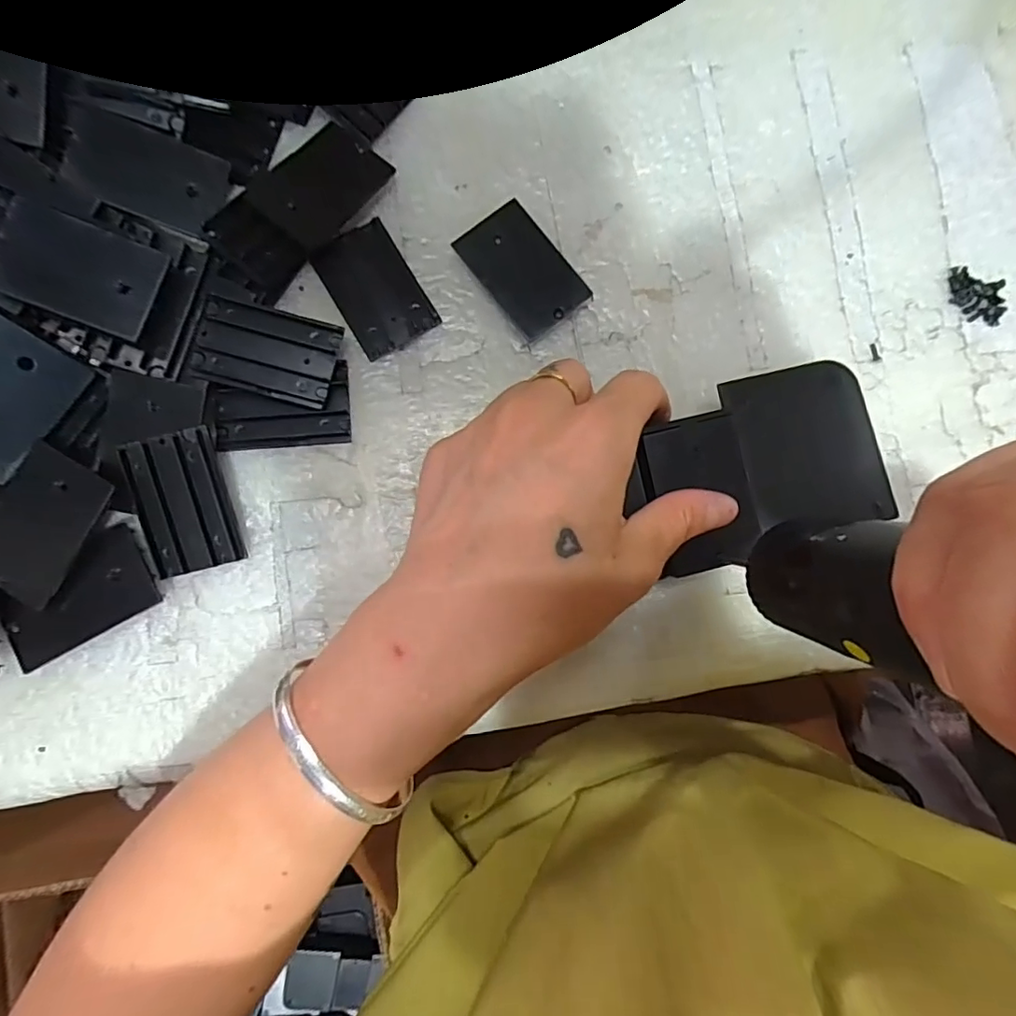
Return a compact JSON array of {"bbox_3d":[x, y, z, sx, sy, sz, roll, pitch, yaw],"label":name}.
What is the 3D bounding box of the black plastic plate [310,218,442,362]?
[{"bbox_3d":[-0.057,-0.095,0.239,0.035,0.007,0.053,-32,87,-6],"label":"black plastic plate"}]

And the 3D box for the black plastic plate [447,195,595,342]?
[{"bbox_3d":[0.006,-0.103,0.243,0.035,0.007,0.055,-38,87,-6],"label":"black plastic plate"}]

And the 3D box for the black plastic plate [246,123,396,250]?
[{"bbox_3d":[-0.080,-0.138,0.236,0.035,0.004,0.054,39,74,-9],"label":"black plastic plate"}]

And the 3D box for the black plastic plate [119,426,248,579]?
[{"bbox_3d":[-0.128,-0.002,0.218,0.033,0.008,0.053,-14,98,-11],"label":"black plastic plate"}]

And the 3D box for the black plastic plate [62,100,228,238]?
[{"bbox_3d":[-0.147,-0.136,0.224,0.057,0.004,0.037,17,76,-16],"label":"black plastic plate"}]

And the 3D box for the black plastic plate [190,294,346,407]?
[{"bbox_3d":[-0.099,-0.064,0.228,0.054,0.009,0.035,13,84,-2],"label":"black plastic plate"}]

